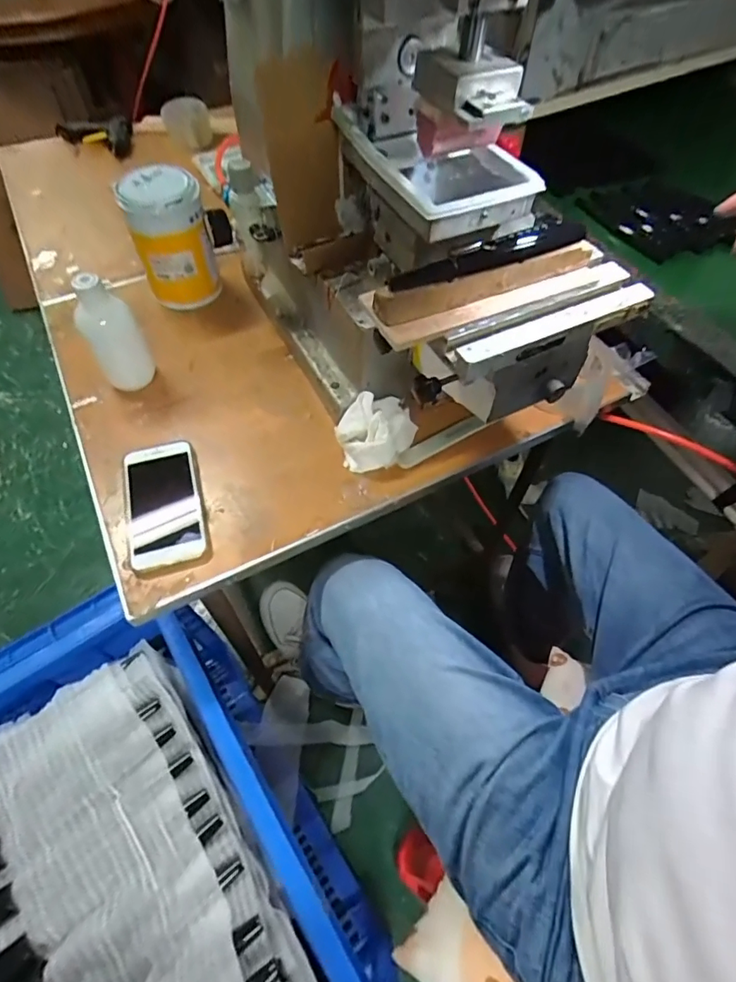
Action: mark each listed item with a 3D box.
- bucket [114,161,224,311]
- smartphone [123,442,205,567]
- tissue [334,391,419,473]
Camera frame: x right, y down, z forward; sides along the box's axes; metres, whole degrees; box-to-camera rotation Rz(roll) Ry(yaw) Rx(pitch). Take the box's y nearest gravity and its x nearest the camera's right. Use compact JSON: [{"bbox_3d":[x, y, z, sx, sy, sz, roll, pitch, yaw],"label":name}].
[{"bbox_3d":[-0.273,-0.345,0.695,0.099,0.153,0.099,0,57,-1],"label":"bucket"},{"bbox_3d":[-0.227,0.012,0.549,0.077,0.009,0.152,-14,58,-10],"label":"smartphone"},{"bbox_3d":[0.007,-0.068,0.589,0.078,0.054,0.094,22,65,15],"label":"tissue"}]

